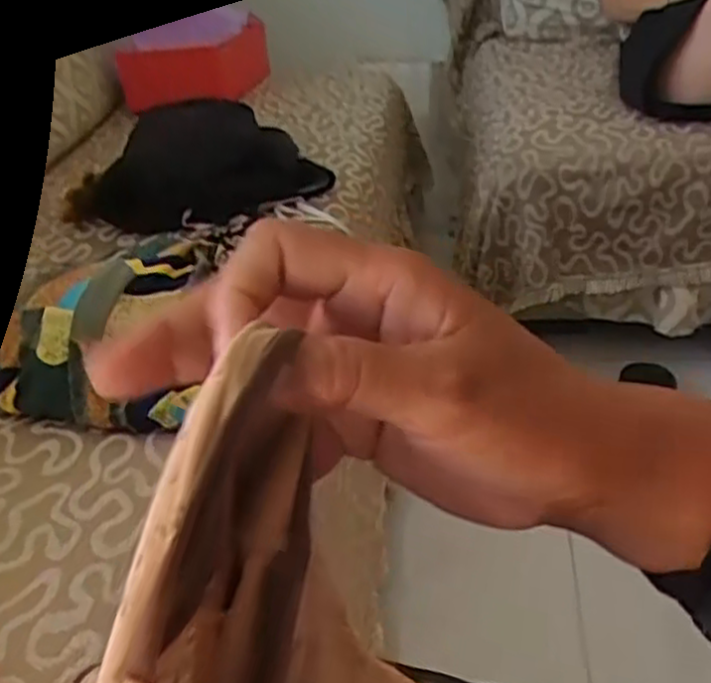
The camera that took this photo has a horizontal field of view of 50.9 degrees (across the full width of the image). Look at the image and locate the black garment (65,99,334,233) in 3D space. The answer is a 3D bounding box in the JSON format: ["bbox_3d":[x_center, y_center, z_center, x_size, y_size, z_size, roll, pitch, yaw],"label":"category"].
[{"bbox_3d":[-0.222,-0.241,1.021,0.359,0.112,0.173,-9,35,-5],"label":"black garment"}]

